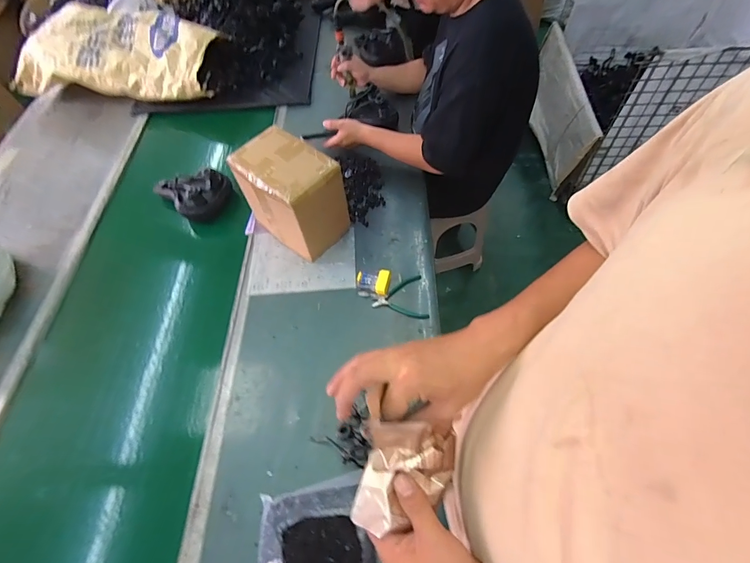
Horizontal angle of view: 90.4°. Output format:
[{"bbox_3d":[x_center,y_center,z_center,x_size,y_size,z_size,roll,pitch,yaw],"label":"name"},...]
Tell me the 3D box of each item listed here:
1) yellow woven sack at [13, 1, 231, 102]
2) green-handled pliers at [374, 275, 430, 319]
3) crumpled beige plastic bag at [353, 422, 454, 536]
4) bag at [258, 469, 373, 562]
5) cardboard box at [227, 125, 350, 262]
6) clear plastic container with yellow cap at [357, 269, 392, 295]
[{"bbox_3d":[-1.008,-0.890,1.451,0.819,0.153,0.416,15,61,12],"label":"yellow woven sack"},{"bbox_3d":[0.061,0.048,0.971,0.135,0.009,0.125,-8,59,-1],"label":"green-handled pliers"},{"bbox_3d":[0.034,0.192,0.379,0.098,0.031,0.107,10,90,-13],"label":"crumpled beige plastic bag"},{"bbox_3d":[-0.110,0.528,0.677,0.206,0.031,0.292,-9,59,-2],"label":"bag"},{"bbox_3d":[-0.220,-0.227,1.006,0.239,0.251,0.167,35,67,21],"label":"cardboard box"},{"bbox_3d":[-0.004,-0.004,0.991,0.086,0.023,0.067,10,60,9],"label":"clear plastic container with yellow cap"}]

